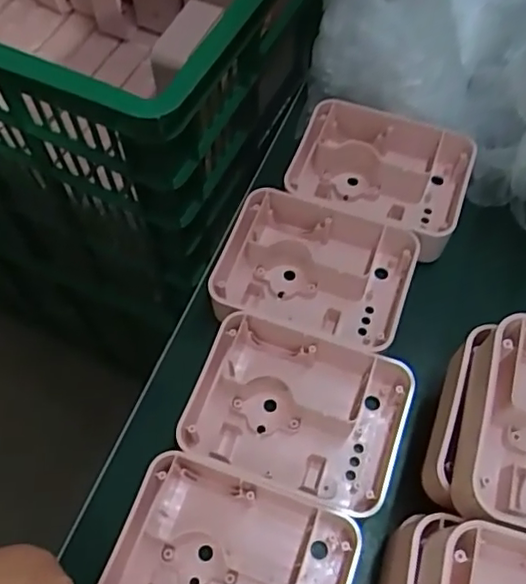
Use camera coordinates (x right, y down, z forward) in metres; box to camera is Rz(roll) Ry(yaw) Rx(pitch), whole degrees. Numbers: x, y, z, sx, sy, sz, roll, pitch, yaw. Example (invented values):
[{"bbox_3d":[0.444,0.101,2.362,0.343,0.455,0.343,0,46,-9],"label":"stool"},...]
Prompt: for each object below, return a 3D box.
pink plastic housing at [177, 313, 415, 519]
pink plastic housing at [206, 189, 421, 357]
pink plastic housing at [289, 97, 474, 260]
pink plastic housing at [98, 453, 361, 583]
[{"bbox_3d":[0.021,0.076,0.387,0.133,0.035,0.101,17,64,9],"label":"pink plastic housing"},{"bbox_3d":[0.036,-0.011,0.439,0.133,0.045,0.103,14,63,8],"label":"pink plastic housing"},{"bbox_3d":[0.085,-0.088,0.469,0.138,0.041,0.099,23,65,12],"label":"pink plastic housing"},{"bbox_3d":[-0.017,0.160,0.346,0.129,0.035,0.101,16,64,9],"label":"pink plastic housing"}]

